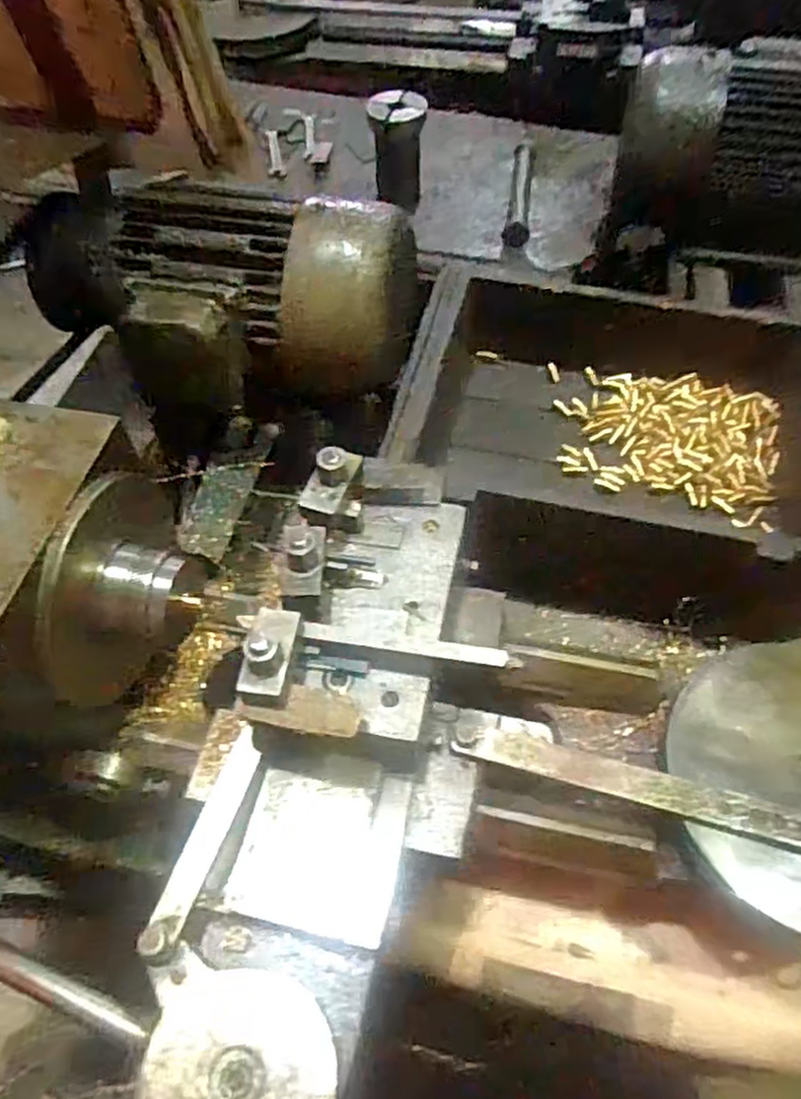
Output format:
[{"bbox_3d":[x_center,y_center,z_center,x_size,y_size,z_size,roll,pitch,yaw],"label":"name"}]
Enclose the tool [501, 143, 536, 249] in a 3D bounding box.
[{"bbox_3d":[0.142,-0.429,0.868,0.028,0.027,0.199,6,56,6],"label":"tool"}]

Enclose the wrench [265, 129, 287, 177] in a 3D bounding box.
[{"bbox_3d":[-0.163,-0.517,0.955,0.023,0.010,0.105,-8,55,-4],"label":"wrench"}]

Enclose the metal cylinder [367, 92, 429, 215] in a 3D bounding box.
[{"bbox_3d":[-0.003,-0.463,0.846,0.064,0.107,0.075,0,55,2],"label":"metal cylinder"}]

